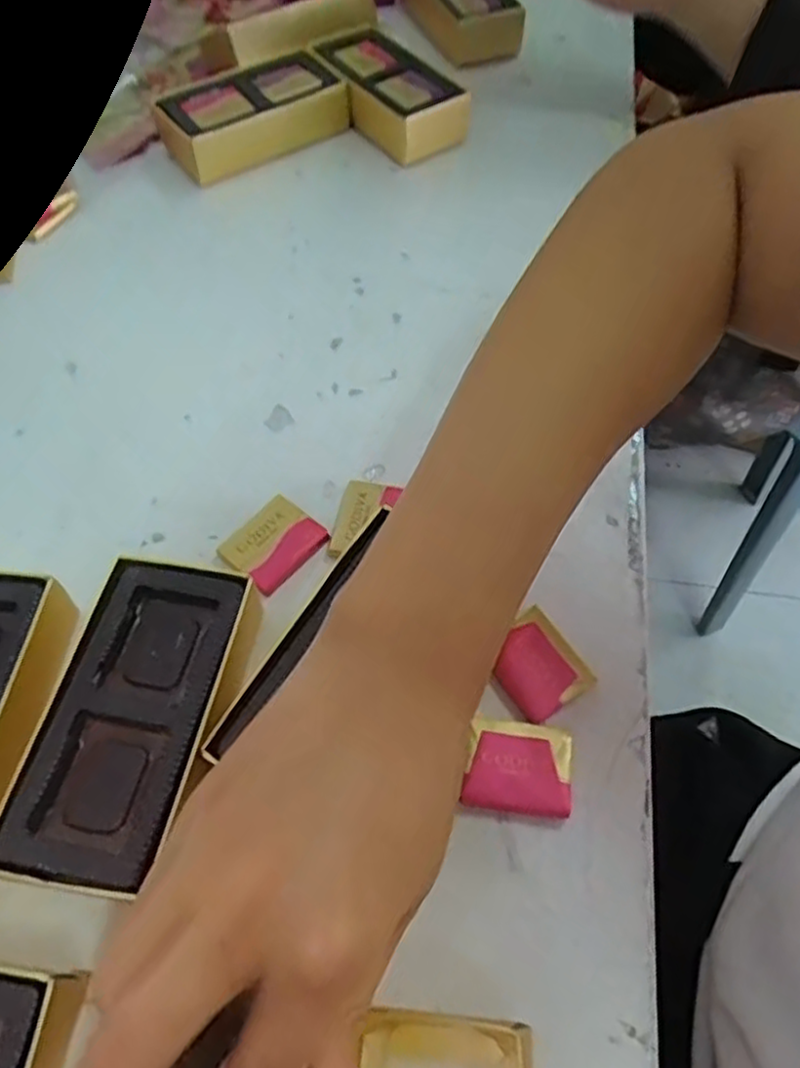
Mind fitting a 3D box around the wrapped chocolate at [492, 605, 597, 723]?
[{"bbox_3d":[0.054,0.051,0.285,0.032,0.004,0.038,-28,63,-18],"label":"wrapped chocolate"}]

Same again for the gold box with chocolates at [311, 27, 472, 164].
[{"bbox_3d":[-0.007,-0.297,0.489,0.057,0.034,0.122,-32,64,-20],"label":"gold box with chocolates"}]

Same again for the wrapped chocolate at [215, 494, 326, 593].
[{"bbox_3d":[-0.056,0.004,0.318,0.032,0.008,0.039,35,64,19],"label":"wrapped chocolate"}]

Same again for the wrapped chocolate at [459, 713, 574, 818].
[{"bbox_3d":[0.044,0.085,0.266,0.037,0.005,0.033,10,58,5],"label":"wrapped chocolate"}]

